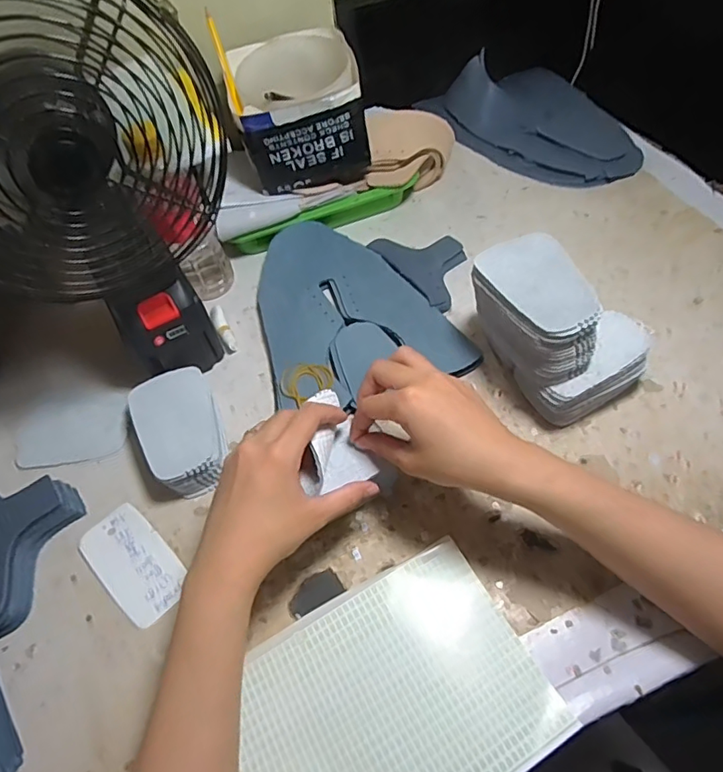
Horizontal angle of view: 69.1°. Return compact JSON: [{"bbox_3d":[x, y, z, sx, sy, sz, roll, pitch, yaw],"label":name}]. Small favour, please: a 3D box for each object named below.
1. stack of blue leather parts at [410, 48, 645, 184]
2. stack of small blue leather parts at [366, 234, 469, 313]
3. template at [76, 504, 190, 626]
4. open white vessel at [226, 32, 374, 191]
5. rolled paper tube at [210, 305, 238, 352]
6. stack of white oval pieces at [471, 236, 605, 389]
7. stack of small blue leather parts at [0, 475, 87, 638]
[{"bbox_3d":[0.235,-0.359,0.709,0.205,0.056,0.295,-22,56,-9],"label":"stack of blue leather parts"},{"bbox_3d":[0.076,-0.138,0.574,0.079,0.012,0.122,-31,58,-14],"label":"stack of small blue leather parts"},{"bbox_3d":[-0.183,0.141,0.425,0.102,0.004,0.052,37,64,27],"label":"template"},{"bbox_3d":[-0.072,-0.303,0.600,0.133,0.118,0.130,-15,55,-4],"label":"open white vessel"},{"bbox_3d":[-0.145,-0.060,0.551,0.015,0.011,0.059,-25,56,-11],"label":"rolled paper tube"},{"bbox_3d":[0.140,-0.060,0.426,0.072,0.064,0.106,-20,56,-8],"label":"stack of white oval pieces"},{"bbox_3d":[-0.280,0.116,0.427,0.092,0.028,0.138,-33,59,-16],"label":"stack of small blue leather parts"}]

